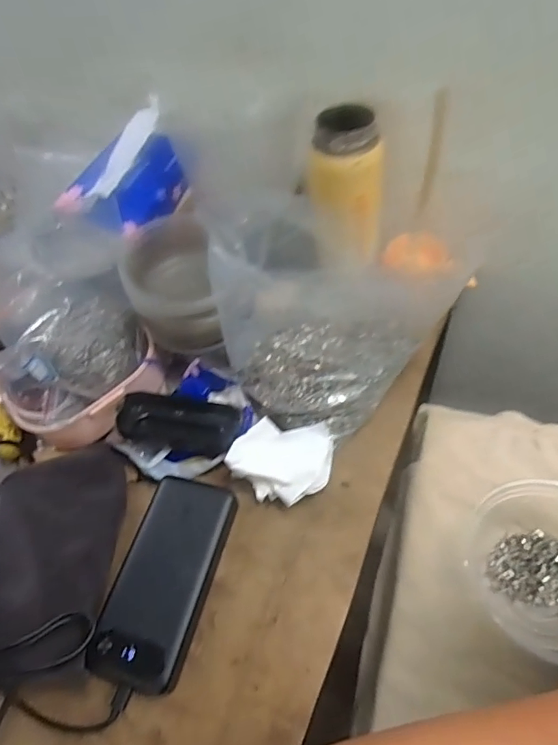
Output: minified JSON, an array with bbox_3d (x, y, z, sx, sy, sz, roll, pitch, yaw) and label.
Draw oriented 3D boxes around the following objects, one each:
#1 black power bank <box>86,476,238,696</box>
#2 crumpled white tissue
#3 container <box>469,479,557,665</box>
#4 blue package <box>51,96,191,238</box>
[{"bbox_3d":[-0.091,0.164,0.389,0.072,0.034,0.157,9,57,15],"label":"black power bank"},{"bbox_3d":[0.003,0.080,0.426,0.084,0.046,0.072,7,56,14],"label":"crumpled white tissue"},{"bbox_3d":[0.224,0.154,0.381,0.123,0.053,0.125,-5,54,6],"label":"container"},{"bbox_3d":[-0.154,-0.200,0.473,0.086,0.073,0.119,23,61,23],"label":"blue package"}]

